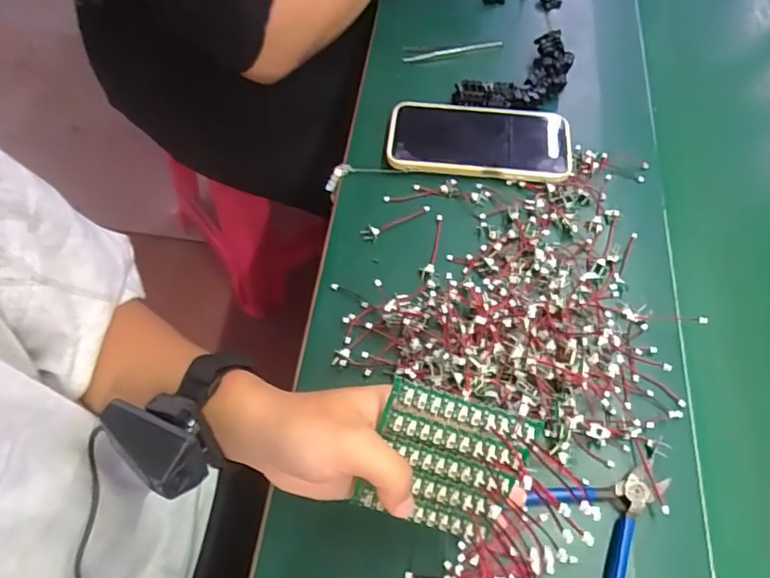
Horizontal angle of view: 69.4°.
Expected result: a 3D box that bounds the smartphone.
[{"bbox_3d":[0.088,-0.140,0.523,0.166,0.014,0.082,7,60,3],"label":"smartphone"}]

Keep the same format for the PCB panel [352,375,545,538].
[{"bbox_3d":[0.032,0.096,0.305,0.077,0.084,0.010,18,21,1],"label":"PCB panel"}]

